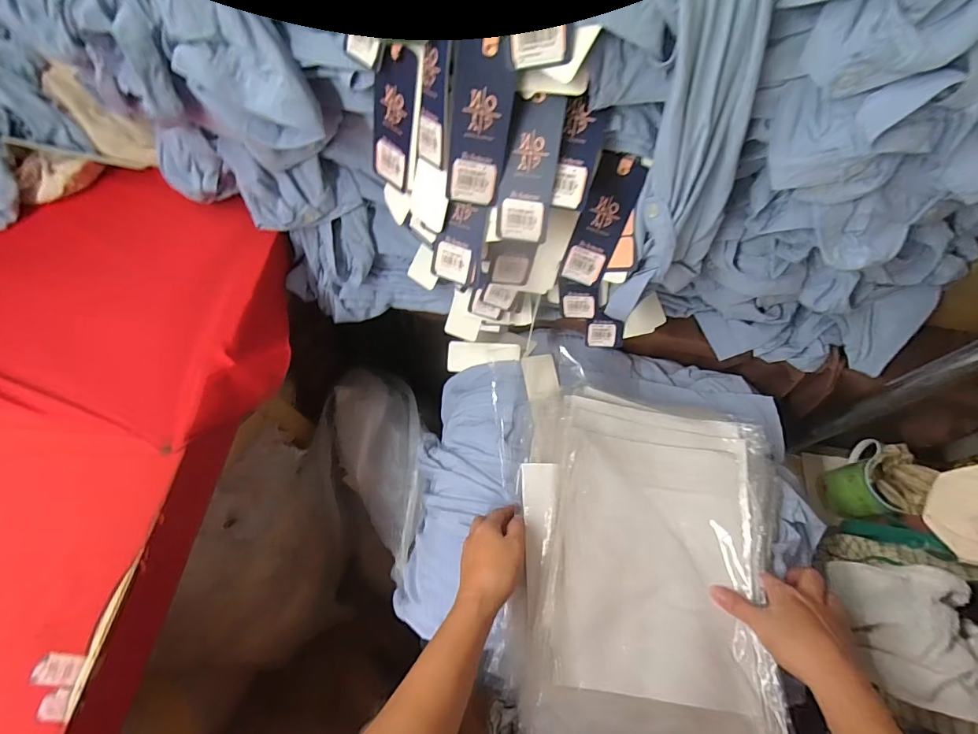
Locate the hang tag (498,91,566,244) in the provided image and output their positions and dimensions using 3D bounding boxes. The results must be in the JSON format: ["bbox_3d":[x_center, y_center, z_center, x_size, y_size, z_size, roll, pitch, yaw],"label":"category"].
[{"bbox_3d":[0.033,-0.160,0.364,0.043,0.109,0.008,12,24,12],"label":"hang tag"}]

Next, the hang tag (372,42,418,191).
[{"bbox_3d":[-0.085,-0.213,0.383,0.043,0.116,0.005,37,55,10],"label":"hang tag"}]

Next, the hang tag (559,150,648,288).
[{"bbox_3d":[0.109,-0.139,0.425,0.046,0.121,0.006,17,32,1],"label":"hang tag"}]

